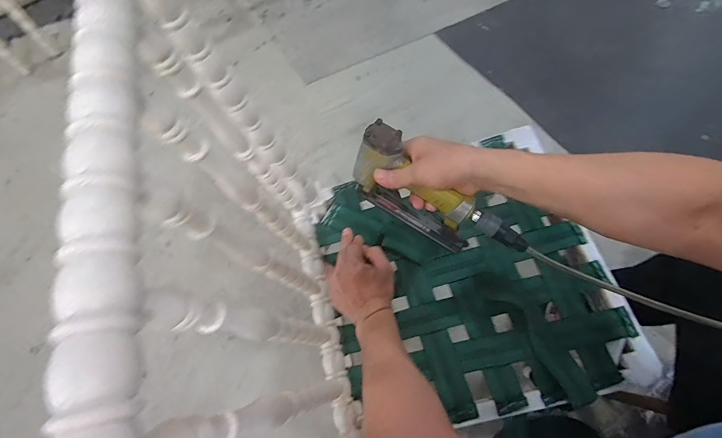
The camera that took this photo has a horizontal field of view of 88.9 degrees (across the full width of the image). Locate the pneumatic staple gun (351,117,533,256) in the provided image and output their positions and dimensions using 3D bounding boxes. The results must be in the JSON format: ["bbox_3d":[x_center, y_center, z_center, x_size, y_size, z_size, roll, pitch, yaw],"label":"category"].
[{"bbox_3d":[0.106,-0.025,0.507,0.242,0.123,0.056,32,71,9],"label":"pneumatic staple gun"}]

